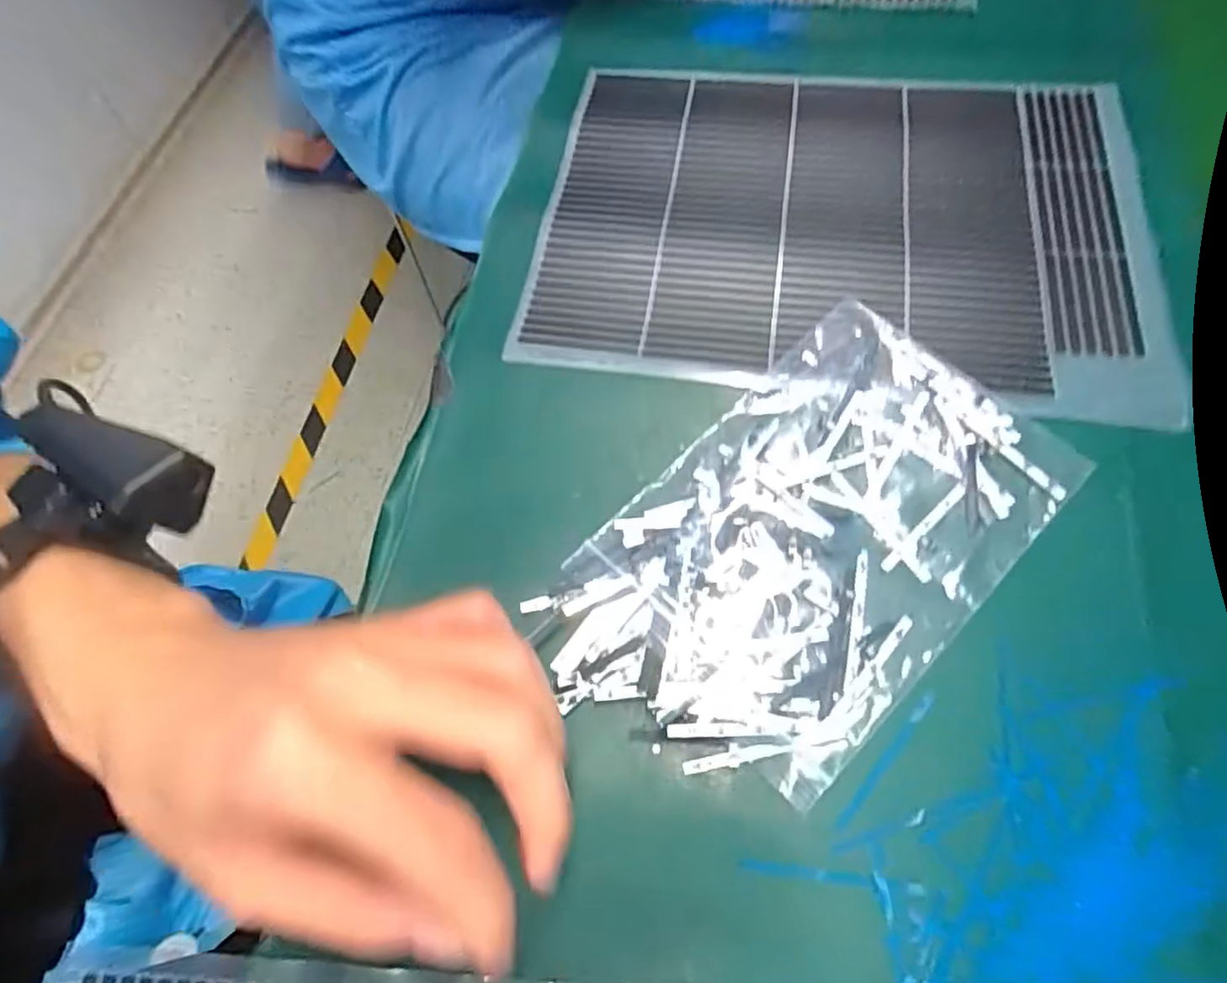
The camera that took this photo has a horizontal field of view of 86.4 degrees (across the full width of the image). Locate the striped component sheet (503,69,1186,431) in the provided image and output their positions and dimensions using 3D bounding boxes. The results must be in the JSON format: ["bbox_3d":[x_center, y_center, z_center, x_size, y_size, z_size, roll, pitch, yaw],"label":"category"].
[{"bbox_3d":[0.117,-0.149,0.347,0.305,0.007,0.227,7,65,7],"label":"striped component sheet"}]

